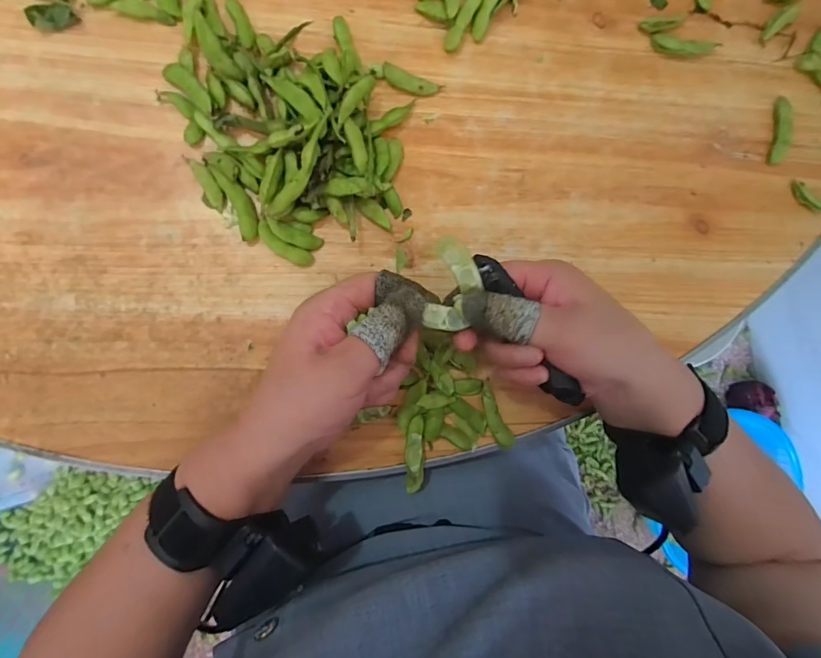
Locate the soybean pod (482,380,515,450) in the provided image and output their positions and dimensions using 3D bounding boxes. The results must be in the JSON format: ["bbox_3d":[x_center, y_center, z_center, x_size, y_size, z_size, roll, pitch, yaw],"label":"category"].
[{"bbox_3d":[0.063,0.065,0.310,0.015,0.008,0.050,-24,92,-7],"label":"soybean pod"}]

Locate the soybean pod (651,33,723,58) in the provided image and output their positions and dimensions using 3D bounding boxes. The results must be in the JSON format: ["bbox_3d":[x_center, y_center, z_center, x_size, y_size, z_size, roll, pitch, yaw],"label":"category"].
[{"bbox_3d":[0.217,-0.222,0.332,0.057,0.009,0.013,3,89,-7],"label":"soybean pod"}]

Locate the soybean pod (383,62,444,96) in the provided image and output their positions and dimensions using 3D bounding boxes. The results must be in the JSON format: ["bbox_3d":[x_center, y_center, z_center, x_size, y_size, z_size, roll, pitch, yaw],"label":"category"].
[{"bbox_3d":[0.001,-0.177,0.303,0.043,0.009,0.014,16,87,-7],"label":"soybean pod"}]

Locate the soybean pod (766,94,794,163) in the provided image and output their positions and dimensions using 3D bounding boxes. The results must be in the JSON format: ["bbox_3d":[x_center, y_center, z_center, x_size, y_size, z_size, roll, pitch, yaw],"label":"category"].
[{"bbox_3d":[0.297,-0.157,0.335,0.017,0.008,0.052,10,88,-7],"label":"soybean pod"}]

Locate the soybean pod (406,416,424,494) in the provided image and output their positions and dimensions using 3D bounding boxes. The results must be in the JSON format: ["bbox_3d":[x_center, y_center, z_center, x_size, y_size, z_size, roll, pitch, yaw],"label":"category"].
[{"bbox_3d":[0.003,0.090,0.301,0.013,0.005,0.058,-1,104,-7],"label":"soybean pod"}]

